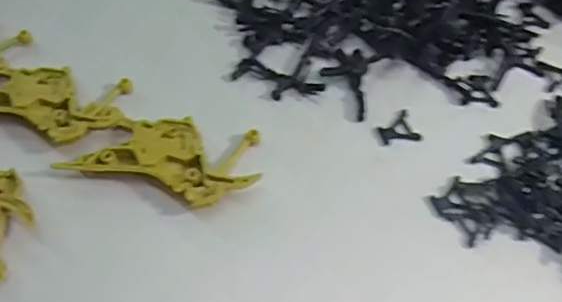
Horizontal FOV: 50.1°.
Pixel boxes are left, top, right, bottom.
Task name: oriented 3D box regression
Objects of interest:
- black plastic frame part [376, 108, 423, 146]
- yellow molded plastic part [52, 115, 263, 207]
[{"bbox_3d":[0.064,-0.012,0.328,0.021,0.004,0.020,-22,63,-9],"label":"black plastic frame part"},{"bbox_3d":[-0.063,0.004,0.318,0.099,0.014,0.047,8,62,7],"label":"yellow molded plastic part"}]

